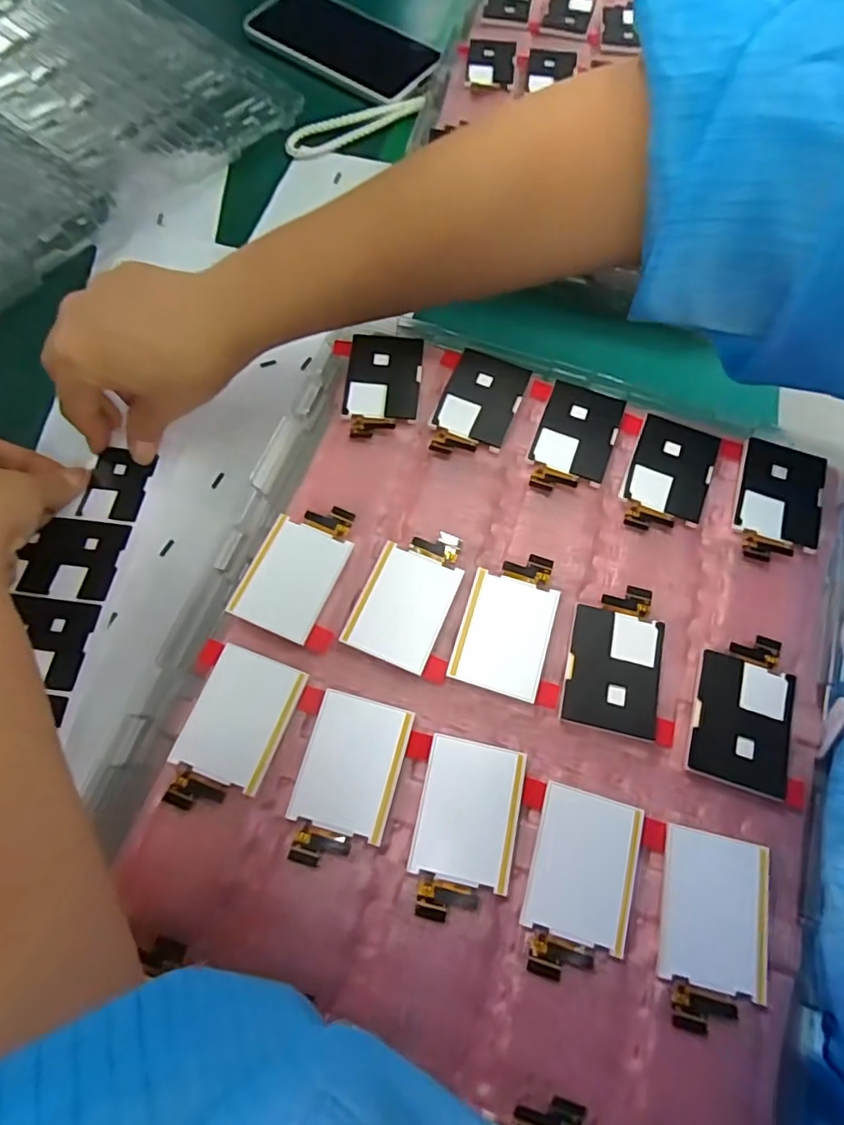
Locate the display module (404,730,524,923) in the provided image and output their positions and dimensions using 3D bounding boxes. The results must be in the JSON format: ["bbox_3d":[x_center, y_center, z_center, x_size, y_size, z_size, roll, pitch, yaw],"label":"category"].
[{"bbox_3d":[0.016,0.094,0.201,0.035,0.004,0.057,12,69,4],"label":"display module"}]

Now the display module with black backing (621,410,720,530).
[{"bbox_3d":[0.109,-0.037,0.251,0.034,0.007,0.056,23,70,8],"label":"display module with black backing"}]

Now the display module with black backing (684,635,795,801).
[{"bbox_3d":[0.121,0.055,0.215,0.035,0.006,0.057,17,69,6],"label":"display module with black backing"}]

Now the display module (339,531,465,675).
[{"bbox_3d":[-0.005,0.012,0.231,0.034,0.004,0.058,22,70,8],"label":"display module"}]

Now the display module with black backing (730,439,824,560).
[{"bbox_3d":[0.155,-0.026,0.248,0.035,0.007,0.058,18,69,6],"label":"display module with black backing"}]

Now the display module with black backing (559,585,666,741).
[{"bbox_3d":[0.076,0.036,0.221,0.035,0.004,0.057,13,69,4],"label":"display module with black backing"}]

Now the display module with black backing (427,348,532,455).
[{"bbox_3d":[0.026,-0.072,0.263,0.035,0.007,0.056,21,70,7],"label":"display module with black backing"}]

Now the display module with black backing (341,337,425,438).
[{"bbox_3d":[-0.018,-0.083,0.266,0.034,0.007,0.055,5,69,1],"label":"display module with black backing"}]

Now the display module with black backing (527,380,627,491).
[{"bbox_3d":[0.069,-0.056,0.258,0.034,0.007,0.056,19,70,7],"label":"display module with black backing"}]

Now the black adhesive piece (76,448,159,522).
[{"bbox_3d":[-0.177,-0.046,0.329,0.033,0.004,0.043,7,67,3],"label":"black adhesive piece"}]

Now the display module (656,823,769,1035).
[{"bbox_3d":[0.099,0.122,0.190,0.035,0.005,0.057,15,69,5],"label":"display module"}]

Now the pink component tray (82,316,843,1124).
[{"bbox_3d":[0.031,0.030,0.226,0.252,0.018,0.278,21,69,9],"label":"pink component tray"}]

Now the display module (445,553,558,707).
[{"bbox_3d":[0.035,0.023,0.227,0.035,0.004,0.057,16,69,6],"label":"display module"}]

